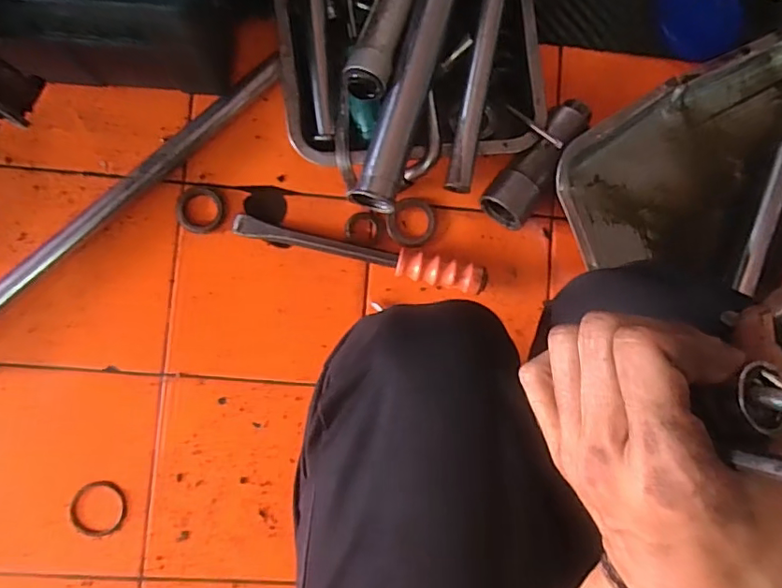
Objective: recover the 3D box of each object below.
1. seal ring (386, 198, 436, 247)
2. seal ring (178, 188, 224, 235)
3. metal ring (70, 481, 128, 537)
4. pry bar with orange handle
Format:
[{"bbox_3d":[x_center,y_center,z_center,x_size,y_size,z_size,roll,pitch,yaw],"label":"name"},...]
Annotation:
[{"bbox_3d":[0.022,-0.077,0.584,0.050,0.004,0.054,0,86,-5],"label":"seal ring"},{"bbox_3d":[-0.198,-0.087,0.567,0.048,0.009,0.048,0,86,-5],"label":"seal ring"},{"bbox_3d":[-0.290,0.213,0.539,0.054,0.006,0.052,0,86,-5],"label":"metal ring"},{"bbox_3d":[-0.033,-0.041,0.565,0.264,0.036,0.028,13,85,-4],"label":"pry bar with orange handle"}]

